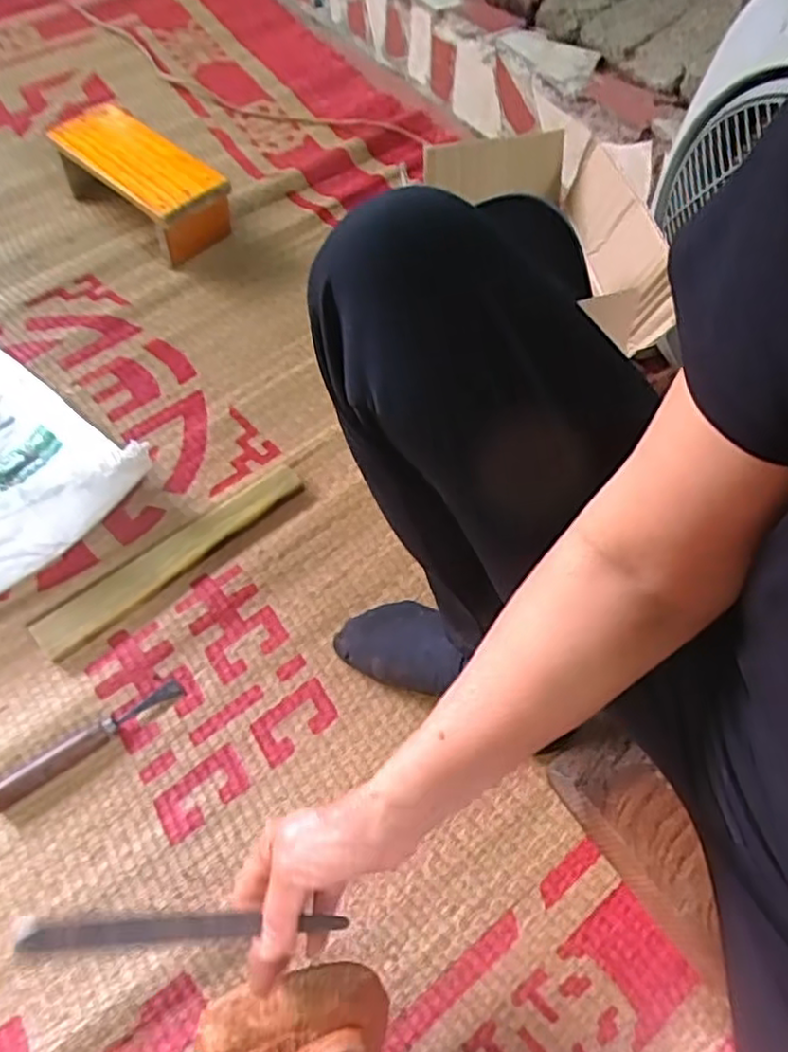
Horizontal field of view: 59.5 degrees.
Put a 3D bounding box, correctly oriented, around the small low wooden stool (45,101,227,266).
[{"bbox_3d":[-0.320,-0.439,0.868,0.231,0.076,0.104,40,65,19],"label":"small low wooden stool"}]

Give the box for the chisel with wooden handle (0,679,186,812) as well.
[{"bbox_3d":[-0.255,0.179,0.576,0.166,0.020,0.024,-31,65,-20],"label":"chisel with wooden handle"}]

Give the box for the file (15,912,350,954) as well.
[{"bbox_3d":[-0.126,0.243,0.417,0.190,0.008,0.015,0,59,-5],"label":"file"}]

